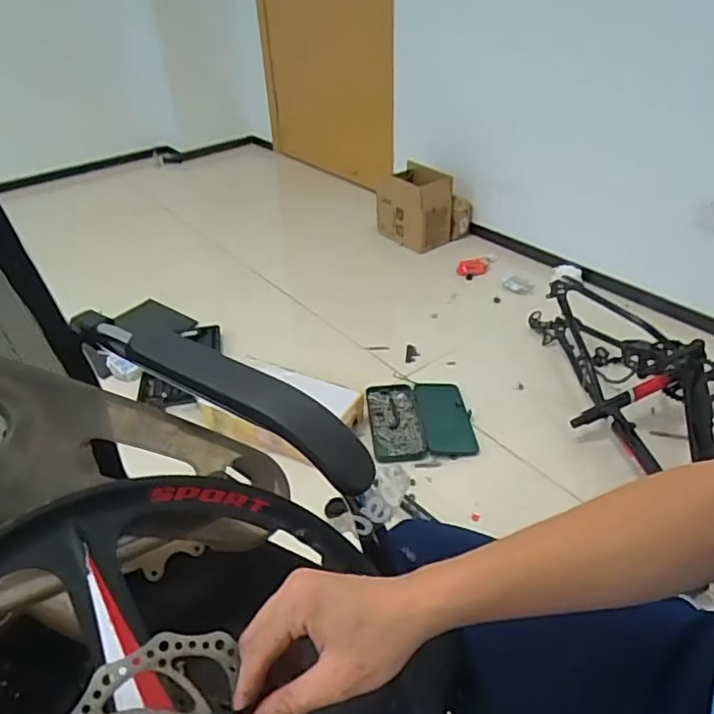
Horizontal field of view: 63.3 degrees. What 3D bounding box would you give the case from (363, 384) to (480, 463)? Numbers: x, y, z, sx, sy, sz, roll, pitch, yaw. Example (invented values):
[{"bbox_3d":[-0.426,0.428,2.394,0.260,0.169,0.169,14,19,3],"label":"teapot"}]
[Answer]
[{"bbox_3d":[0.152,0.149,1.409,0.241,0.033,0.257,-4,36,-3],"label":"case"}]

